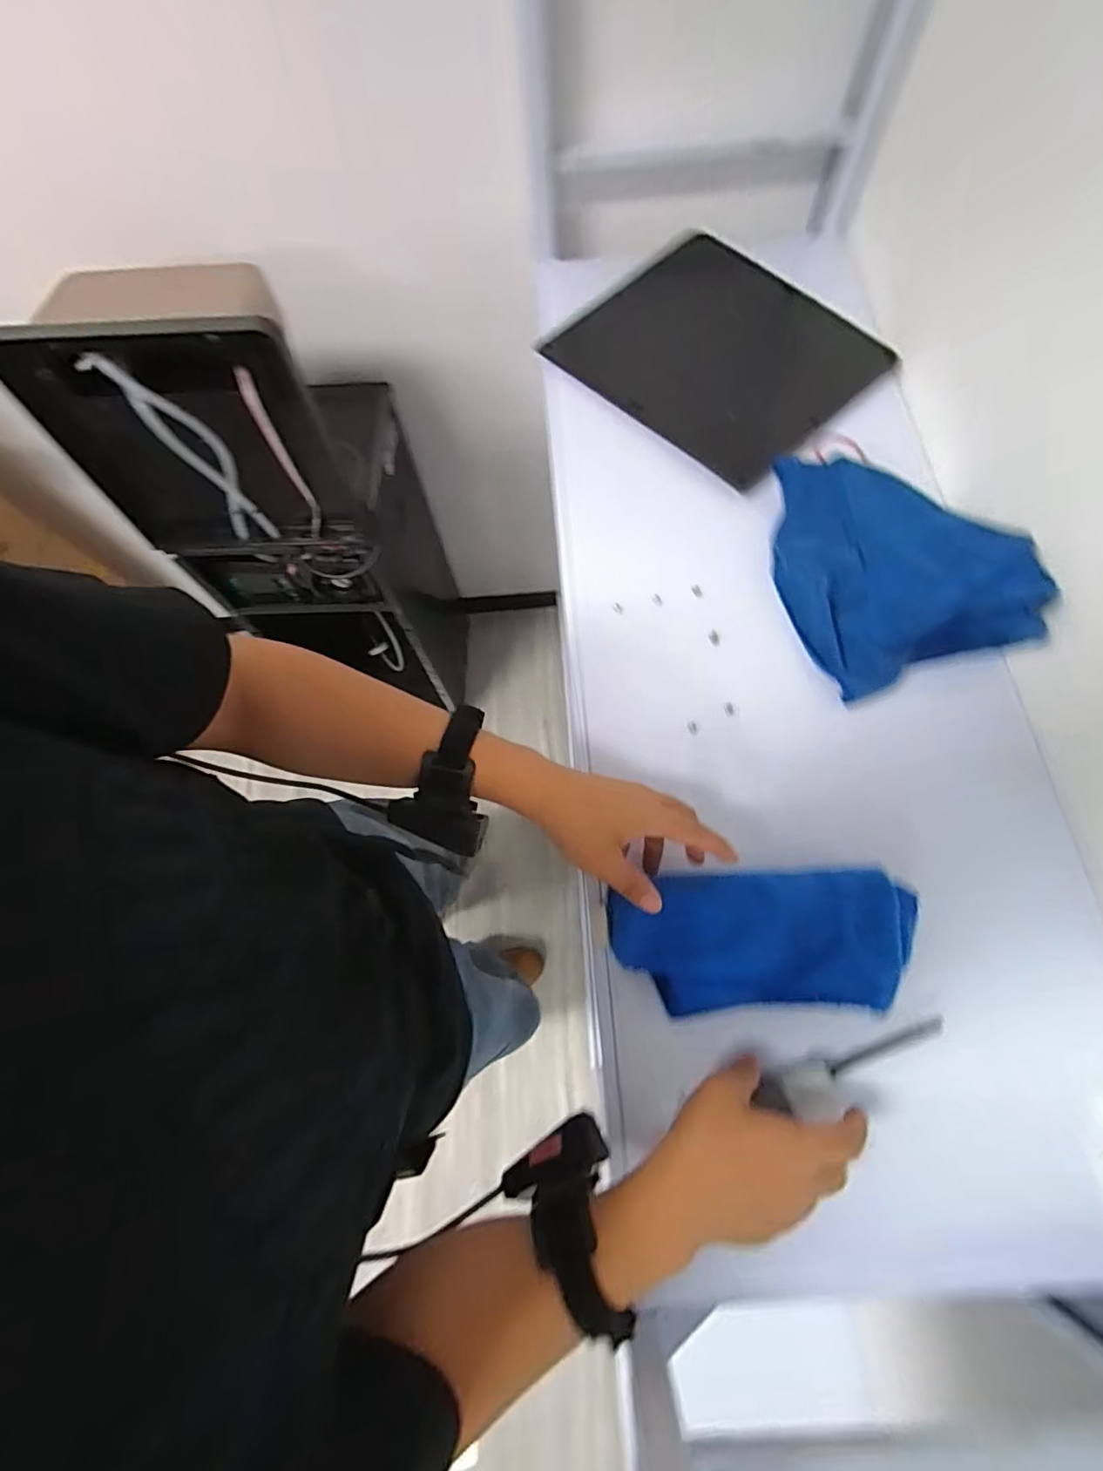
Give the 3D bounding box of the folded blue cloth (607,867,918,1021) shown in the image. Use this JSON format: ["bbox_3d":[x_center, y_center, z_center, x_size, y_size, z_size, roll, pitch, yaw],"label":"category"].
[{"bbox_3d":[0.152,0.148,0.412,0.209,0.046,0.094,-10,68,15],"label":"folded blue cloth"}]

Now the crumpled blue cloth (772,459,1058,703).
[{"bbox_3d":[0.302,-0.168,0.523,0.177,0.077,0.245,-14,69,-3],"label":"crumpled blue cloth"}]

